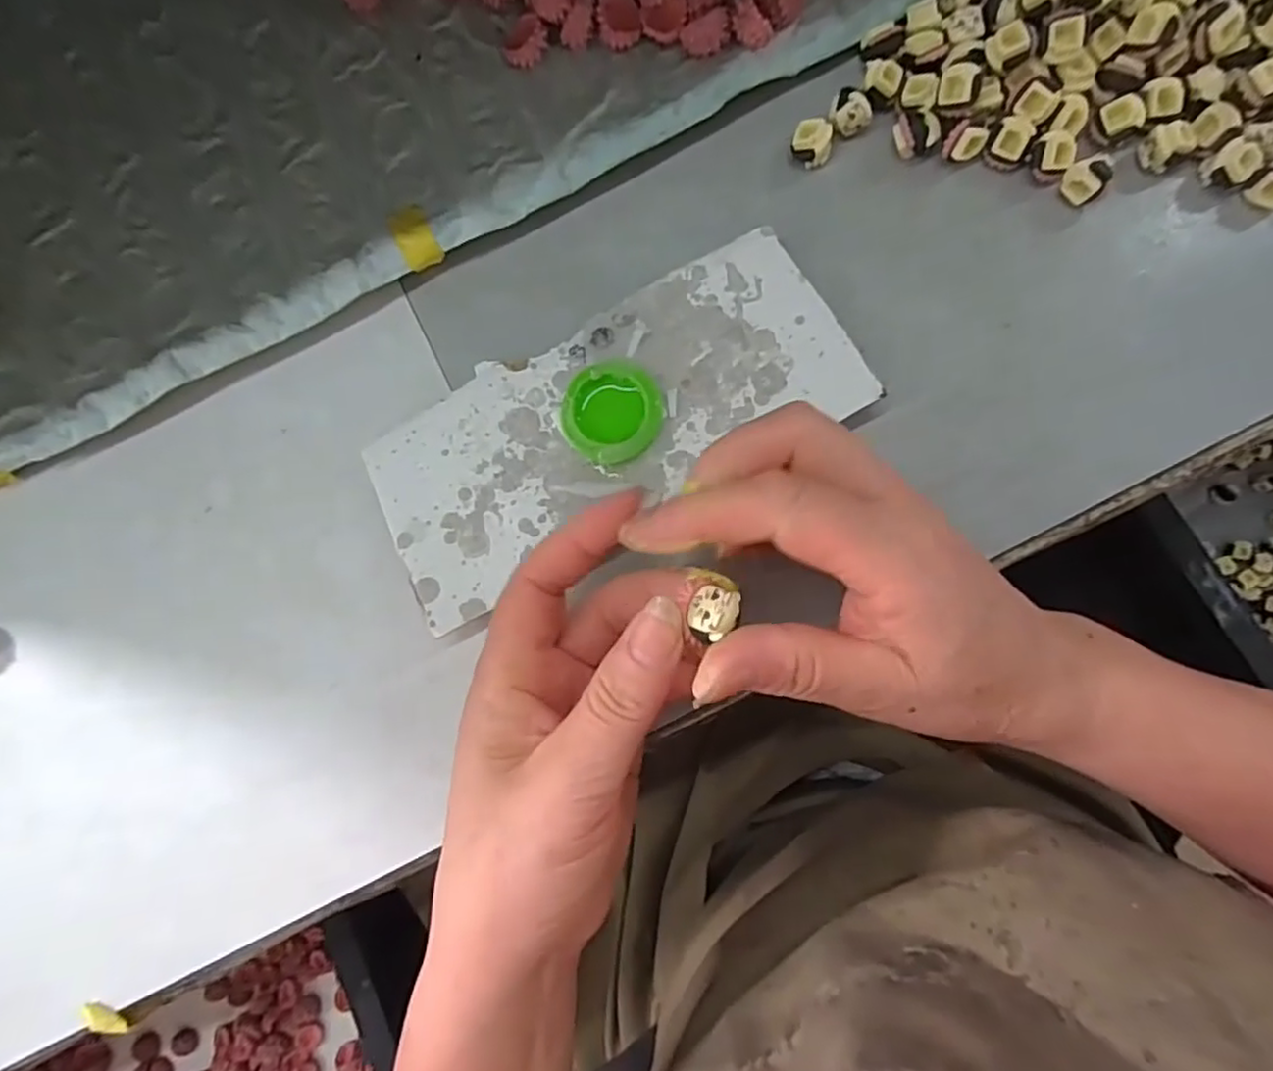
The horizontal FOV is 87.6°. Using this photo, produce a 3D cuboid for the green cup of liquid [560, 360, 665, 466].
[{"bbox_3d":[-0.009,-0.047,0.257,0.038,0.009,0.040,-1,84,6],"label":"green cup of liquid"}]

